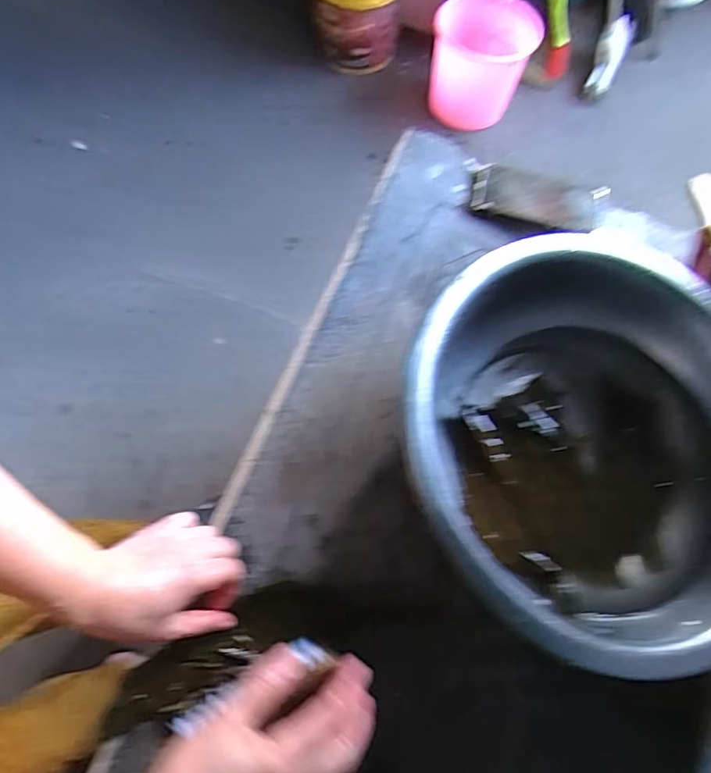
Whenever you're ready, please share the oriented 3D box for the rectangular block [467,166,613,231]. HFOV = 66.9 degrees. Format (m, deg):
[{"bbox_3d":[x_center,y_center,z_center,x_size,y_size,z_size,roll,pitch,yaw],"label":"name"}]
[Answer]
[{"bbox_3d":[0.226,-0.232,0.660,0.162,0.013,0.073,13,67,3],"label":"rectangular block"}]

